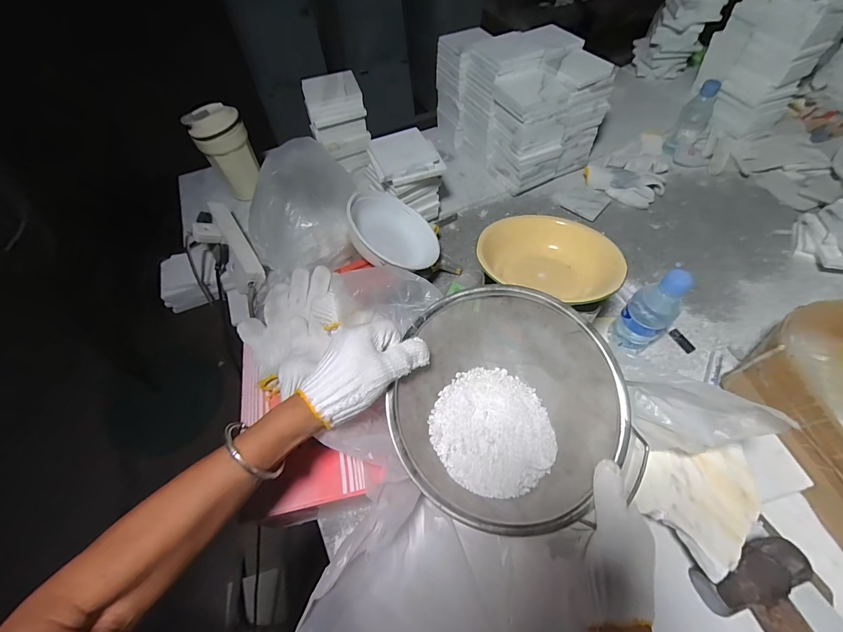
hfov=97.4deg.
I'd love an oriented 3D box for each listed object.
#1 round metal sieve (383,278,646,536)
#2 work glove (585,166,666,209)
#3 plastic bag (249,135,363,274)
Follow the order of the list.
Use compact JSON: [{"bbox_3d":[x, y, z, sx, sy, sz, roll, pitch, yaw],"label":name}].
[{"bbox_3d":[0.091,0.091,0.395,0.245,0.081,0.245,2,65,-5],"label":"round metal sieve"},{"bbox_3d":[0.425,-0.278,0.782,0.159,0.033,0.073,21,60,13],"label":"work glove"},{"bbox_3d":[-0.194,-0.177,0.607,0.184,0.120,0.189,-17,59,-11],"label":"plastic bag"}]

